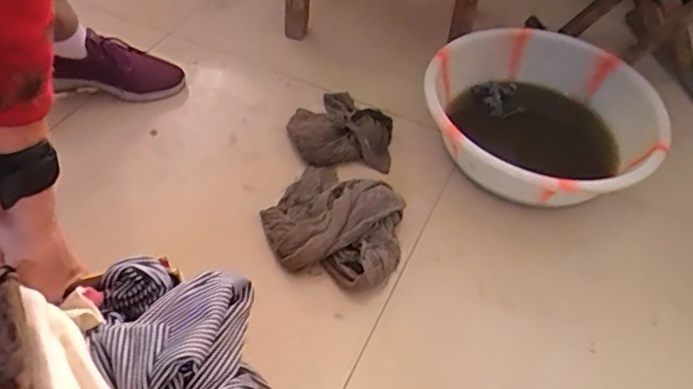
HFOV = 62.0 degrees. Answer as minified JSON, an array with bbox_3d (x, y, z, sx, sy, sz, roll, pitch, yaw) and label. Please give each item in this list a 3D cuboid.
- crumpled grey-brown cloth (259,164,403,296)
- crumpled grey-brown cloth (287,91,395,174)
[{"bbox_3d":[-0.014,0.035,0.785,0.203,0.064,0.171,33,55,22],"label":"crumpled grey-brown cloth"},{"bbox_3d":[-0.011,-0.110,0.912,0.159,0.031,0.159,1,50,-3],"label":"crumpled grey-brown cloth"}]

